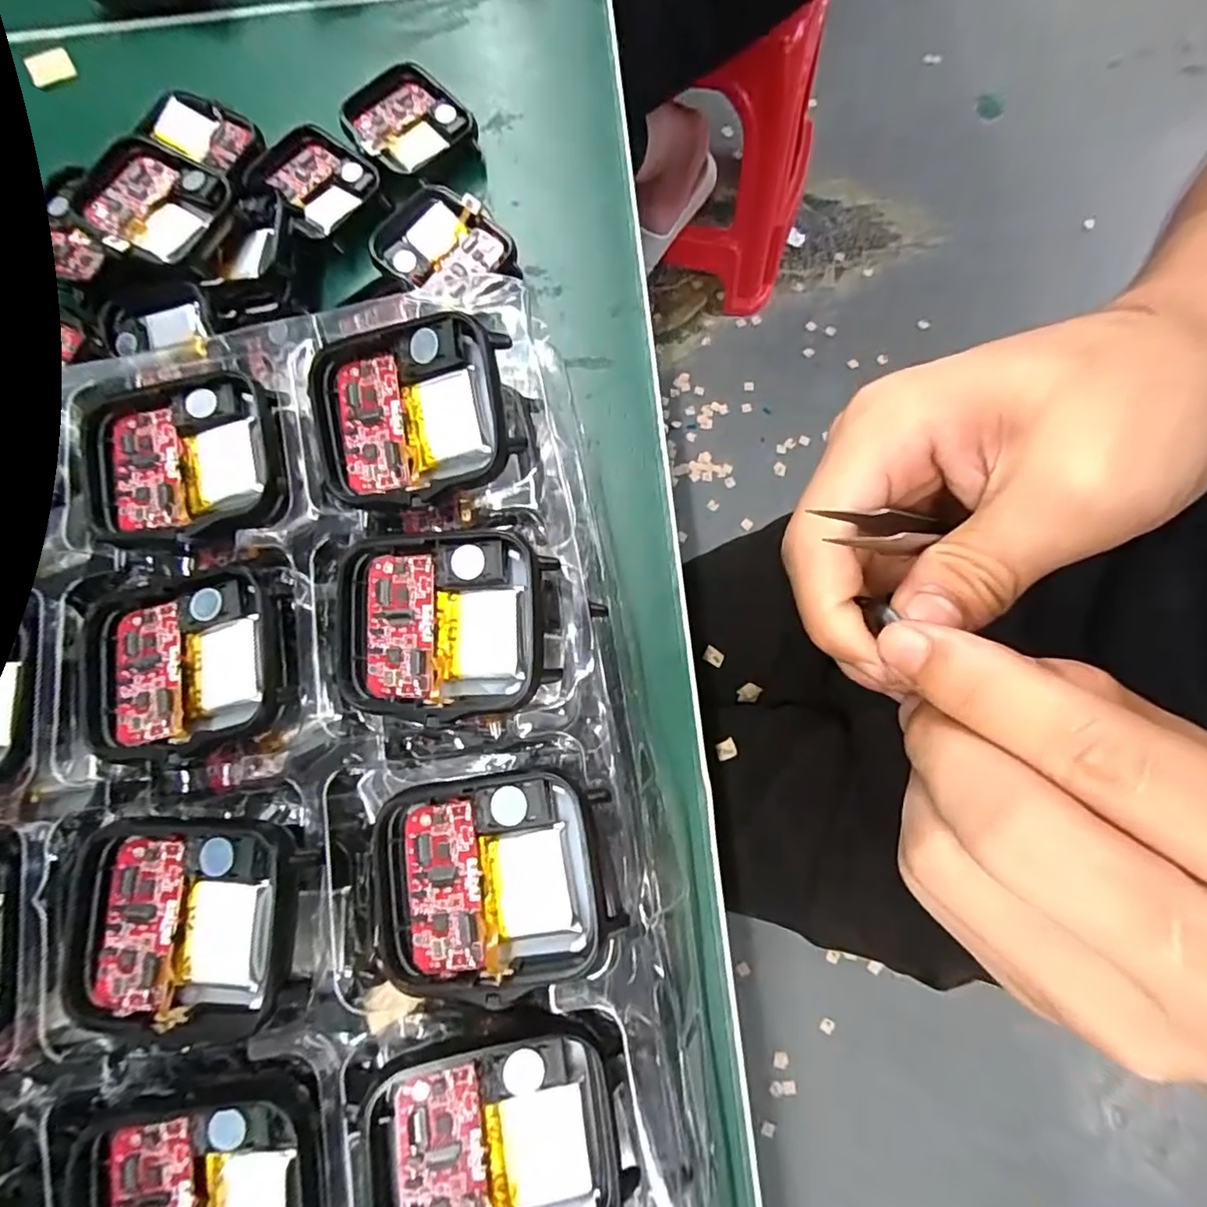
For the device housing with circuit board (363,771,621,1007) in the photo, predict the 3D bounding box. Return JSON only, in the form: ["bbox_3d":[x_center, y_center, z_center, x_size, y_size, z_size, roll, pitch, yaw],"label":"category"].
[{"bbox_3d":[-0.022,0.053,0.112,0.045,0.006,0.037,-7,76,0],"label":"device housing with circuit board"}]

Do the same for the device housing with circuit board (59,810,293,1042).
[{"bbox_3d":[-0.082,0.061,0.113,0.043,0.009,0.039,3,76,3],"label":"device housing with circuit board"}]

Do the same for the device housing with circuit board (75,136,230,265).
[{"bbox_3d":[-0.142,-0.126,0.184,0.038,0.006,0.036,34,80,-2],"label":"device housing with circuit board"}]

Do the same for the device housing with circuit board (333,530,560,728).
[{"bbox_3d":[-0.034,0.004,0.122,0.046,0.009,0.037,0,76,2],"label":"device housing with circuit board"}]

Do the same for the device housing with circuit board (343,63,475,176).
[{"bbox_3d":[-0.071,-0.173,0.212,0.041,0.011,0.037,-26,78,-3],"label":"device housing with circuit board"}]

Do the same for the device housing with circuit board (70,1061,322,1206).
[{"bbox_3d":[-0.074,0.109,0.108,0.045,0.006,0.042,-3,76,1],"label":"device housing with circuit board"}]

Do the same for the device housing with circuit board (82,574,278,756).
[{"bbox_3d":[-0.092,0.013,0.128,0.044,0.006,0.037,-7,76,0],"label":"device housing with circuit board"}]

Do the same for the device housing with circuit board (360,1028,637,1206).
[{"bbox_3d":[-0.020,0.098,0.106,0.044,0.011,0.037,-2,76,1],"label":"device housing with circuit board"}]

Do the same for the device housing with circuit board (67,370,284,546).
[{"bbox_3d":[-0.099,-0.034,0.137,0.047,0.006,0.040,-10,76,-1],"label":"device housing with circuit board"}]

